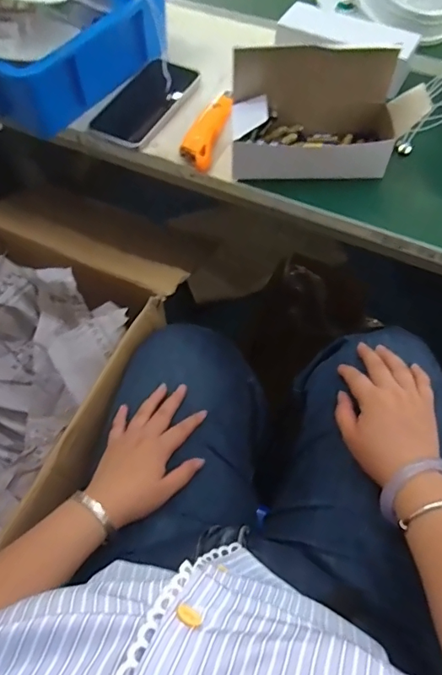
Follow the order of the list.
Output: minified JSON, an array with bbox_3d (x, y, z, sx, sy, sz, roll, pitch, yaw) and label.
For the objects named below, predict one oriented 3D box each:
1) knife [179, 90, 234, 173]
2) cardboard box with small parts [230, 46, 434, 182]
[{"bbox_3d":[-0.014,-0.257,0.573,0.038,0.024,0.140,15,61,9],"label":"knife"},{"bbox_3d":[0.112,-0.240,0.518,0.199,0.111,0.087,2,60,2],"label":"cardboard box with small parts"}]

